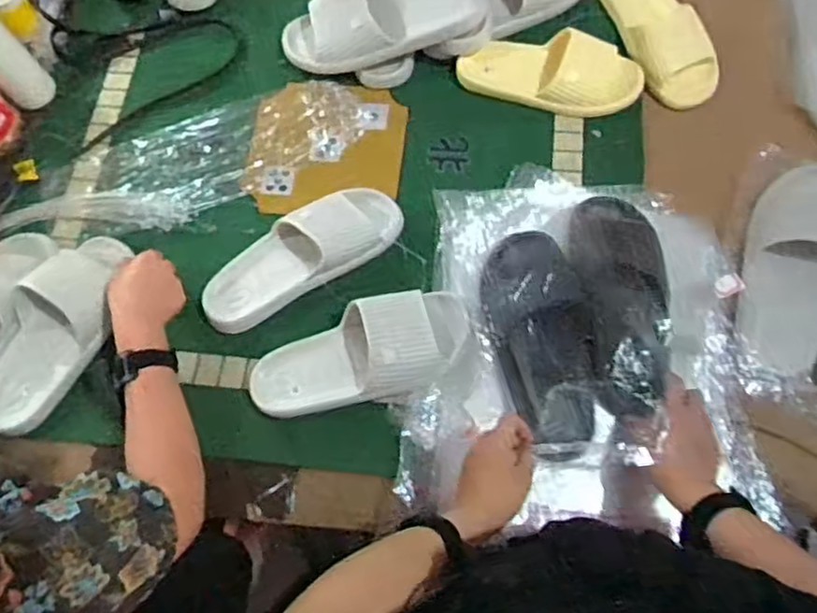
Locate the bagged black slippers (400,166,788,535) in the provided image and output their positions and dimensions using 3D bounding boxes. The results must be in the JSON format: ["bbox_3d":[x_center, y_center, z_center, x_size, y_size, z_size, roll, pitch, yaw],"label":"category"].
[{"bbox_3d":[0.193,0.024,0.765,0.379,0.107,0.395,2,68,3],"label":"bagged black slippers"}]

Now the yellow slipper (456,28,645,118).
[{"bbox_3d":[0.187,-0.318,0.944,0.249,0.075,0.086,13,69,20],"label":"yellow slipper"}]

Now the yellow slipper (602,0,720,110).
[{"bbox_3d":[0.349,-0.392,0.968,0.096,0.076,0.252,-19,69,-6],"label":"yellow slipper"}]

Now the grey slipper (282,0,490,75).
[{"bbox_3d":[-0.041,-0.399,0.953,0.293,0.075,0.102,-8,68,12],"label":"grey slipper"}]

